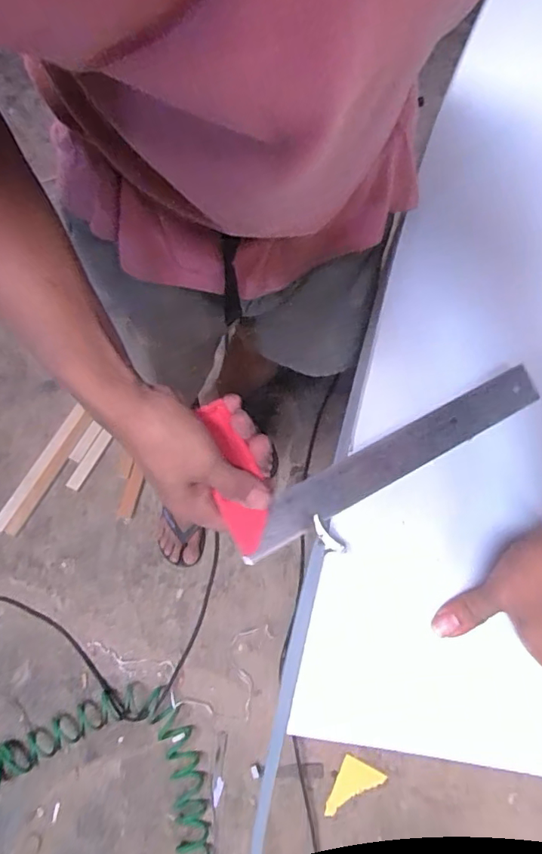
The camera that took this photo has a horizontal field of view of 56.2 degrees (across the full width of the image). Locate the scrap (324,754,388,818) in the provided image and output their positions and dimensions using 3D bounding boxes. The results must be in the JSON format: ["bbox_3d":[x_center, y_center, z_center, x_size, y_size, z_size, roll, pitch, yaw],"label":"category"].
[{"bbox_3d":[0.166,0.730,1.009,0.087,0.014,0.112,27,70,11],"label":"scrap"}]

